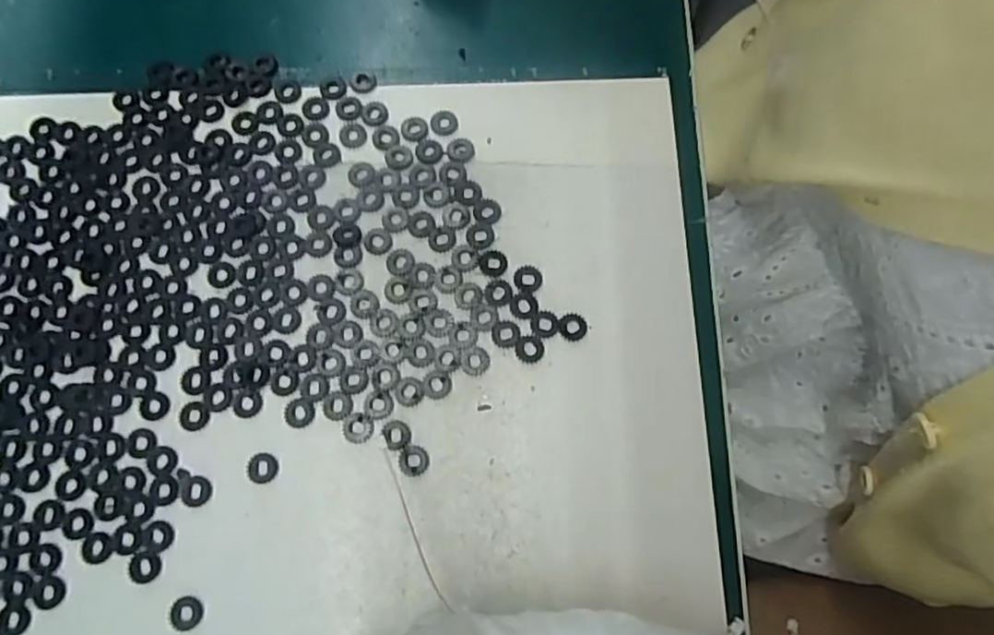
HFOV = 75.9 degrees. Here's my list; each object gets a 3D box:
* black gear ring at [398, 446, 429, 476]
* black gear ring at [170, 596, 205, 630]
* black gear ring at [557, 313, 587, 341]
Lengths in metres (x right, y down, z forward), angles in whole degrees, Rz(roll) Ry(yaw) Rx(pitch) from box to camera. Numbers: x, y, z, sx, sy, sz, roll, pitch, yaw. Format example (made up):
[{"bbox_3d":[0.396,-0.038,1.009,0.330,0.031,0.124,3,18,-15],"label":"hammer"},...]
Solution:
[{"bbox_3d":[-0.029,0.050,0.223,0.011,0.004,0.010,0,76,-1],"label":"black gear ring"},{"bbox_3d":[-0.103,0.098,0.211,0.010,0.004,0.010,0,76,-1],"label":"black gear ring"},{"bbox_3d":[0.028,0.003,0.233,0.010,0.004,0.011,0,76,-1],"label":"black gear ring"}]

